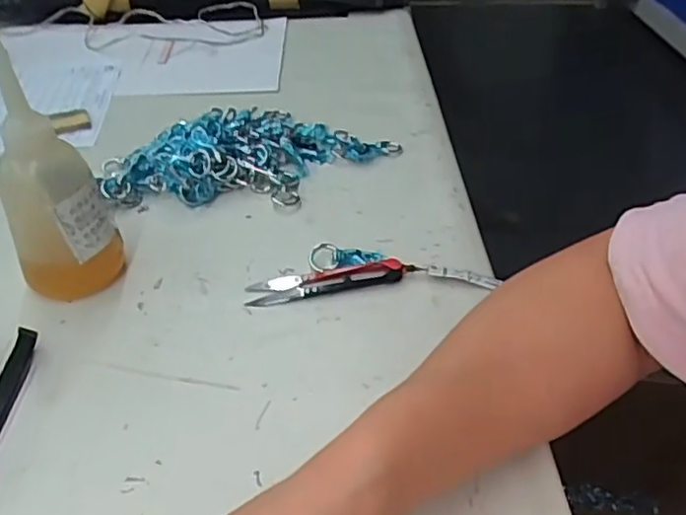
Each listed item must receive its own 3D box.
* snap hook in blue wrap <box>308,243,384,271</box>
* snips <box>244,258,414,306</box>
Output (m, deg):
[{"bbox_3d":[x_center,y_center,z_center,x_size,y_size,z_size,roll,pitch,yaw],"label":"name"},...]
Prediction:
[{"bbox_3d":[0.002,-0.001,0.448,0.051,0.009,0.027,-2,39,2],"label":"snap hook in blue wrap"},{"bbox_3d":[-0.010,0.013,0.430,0.107,0.010,0.028,-7,39,-5],"label":"snips"}]

